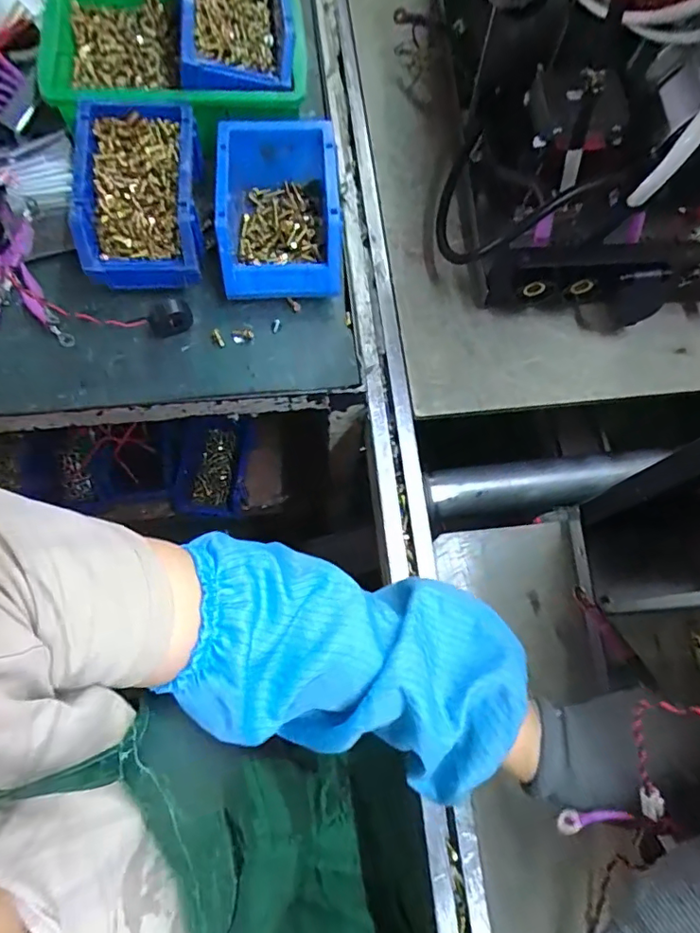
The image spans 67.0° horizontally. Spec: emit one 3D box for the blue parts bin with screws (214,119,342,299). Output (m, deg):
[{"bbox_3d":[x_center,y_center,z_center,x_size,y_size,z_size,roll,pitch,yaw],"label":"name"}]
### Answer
[{"bbox_3d":[-0.067,-0.239,0.506,0.117,0.075,0.156,-8,73,-4],"label":"blue parts bin with screws"}]

